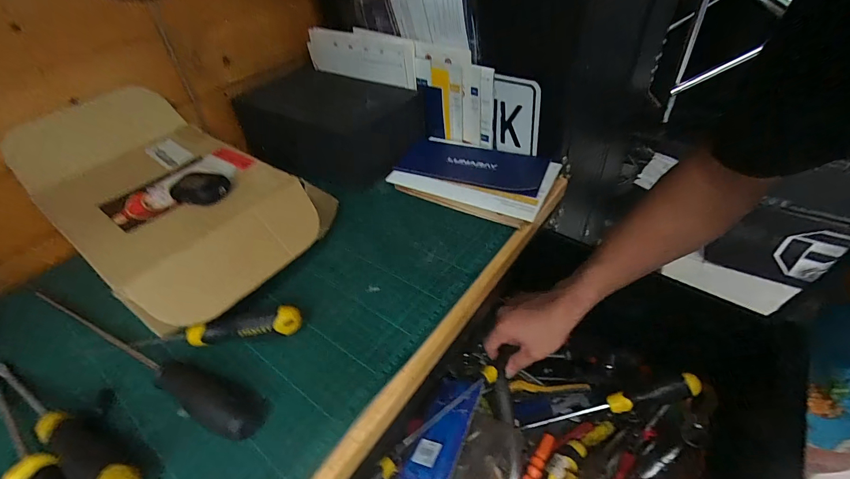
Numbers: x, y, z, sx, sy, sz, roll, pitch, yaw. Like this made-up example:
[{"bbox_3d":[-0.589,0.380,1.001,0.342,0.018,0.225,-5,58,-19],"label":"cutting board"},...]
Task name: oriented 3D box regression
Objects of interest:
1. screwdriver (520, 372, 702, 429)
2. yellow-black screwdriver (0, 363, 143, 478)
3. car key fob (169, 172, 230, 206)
[{"bbox_3d":[0.248,0.228,0.500,0.232,0.023,0.023,-23,41,17],"label":"screwdriver"},{"bbox_3d":[-0.304,0.151,0.292,0.226,0.031,0.034,18,48,22],"label":"yellow-black screwdriver"},{"bbox_3d":[-0.254,-0.059,0.416,0.058,0.017,0.039,8,44,16],"label":"car key fob"}]

